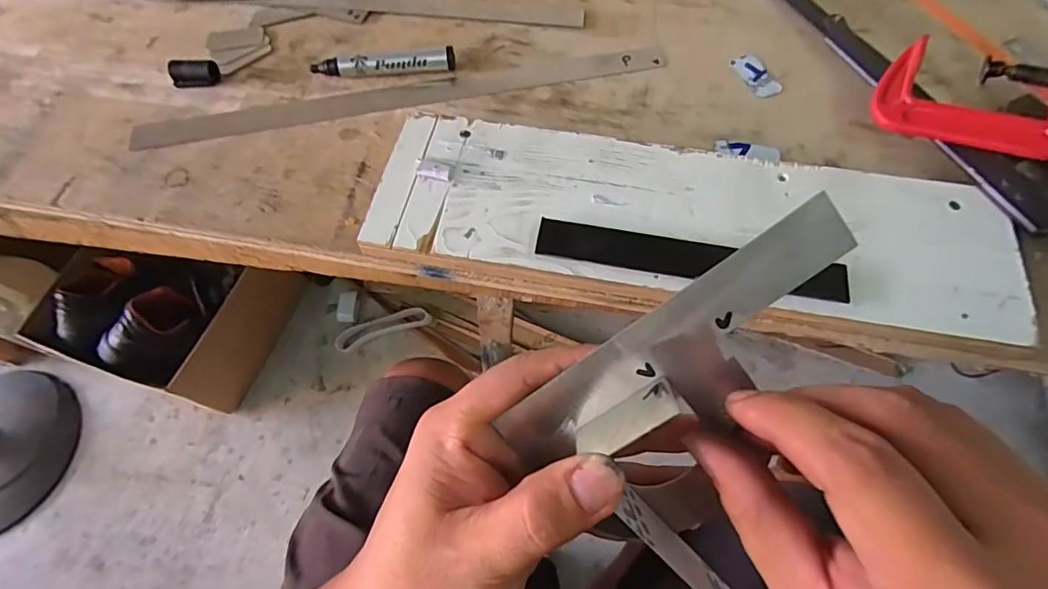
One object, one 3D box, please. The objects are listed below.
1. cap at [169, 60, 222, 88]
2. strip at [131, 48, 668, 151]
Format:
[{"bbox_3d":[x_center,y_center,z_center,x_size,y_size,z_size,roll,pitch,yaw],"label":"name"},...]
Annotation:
[{"bbox_3d":[-0.274,-0.184,0.426,0.036,0.017,0.019,-15,64,-8],"label":"cap"},{"bbox_3d":[-0.091,-0.167,0.427,0.431,0.007,0.032,-12,63,-6],"label":"strip"}]

